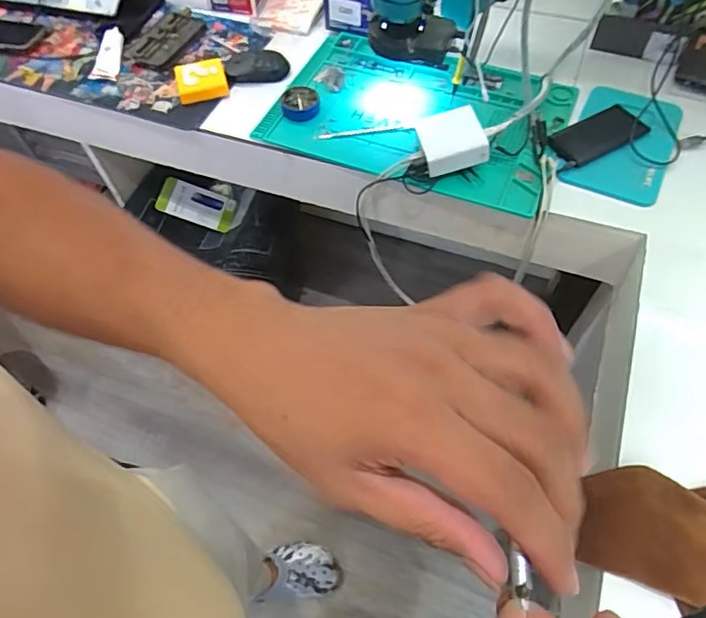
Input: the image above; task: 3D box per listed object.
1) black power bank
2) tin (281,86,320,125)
[{"bbox_3d":[0.356,-0.257,0.776,0.139,0.012,0.071,-24,60,-12],"label":"black power bank"},{"bbox_3d":[-0.083,-0.328,0.847,0.059,0.019,0.067,-19,59,-9],"label":"tin"}]

